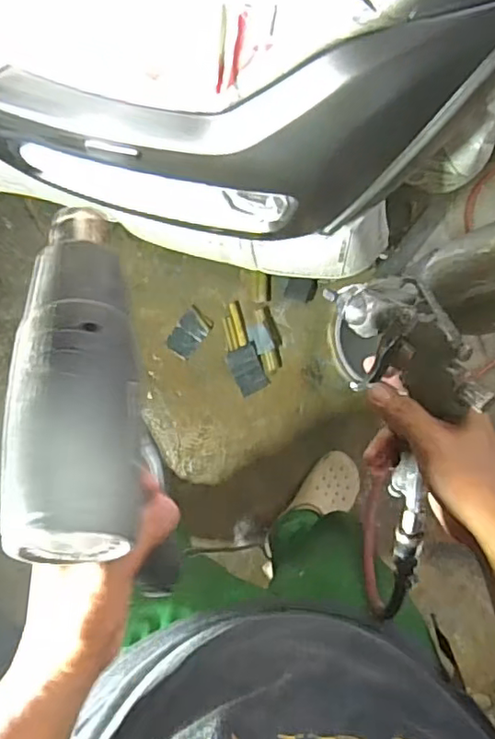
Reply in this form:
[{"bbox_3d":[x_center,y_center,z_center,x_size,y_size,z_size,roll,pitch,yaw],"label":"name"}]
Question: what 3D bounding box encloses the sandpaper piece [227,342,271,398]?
[{"bbox_3d":[0.002,0.000,1.397,0.072,0.007,0.111,-22,88,-1],"label":"sandpaper piece"}]

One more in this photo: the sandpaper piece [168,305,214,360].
[{"bbox_3d":[-0.135,-0.084,1.385,0.070,0.008,0.110,38,88,1],"label":"sandpaper piece"}]

